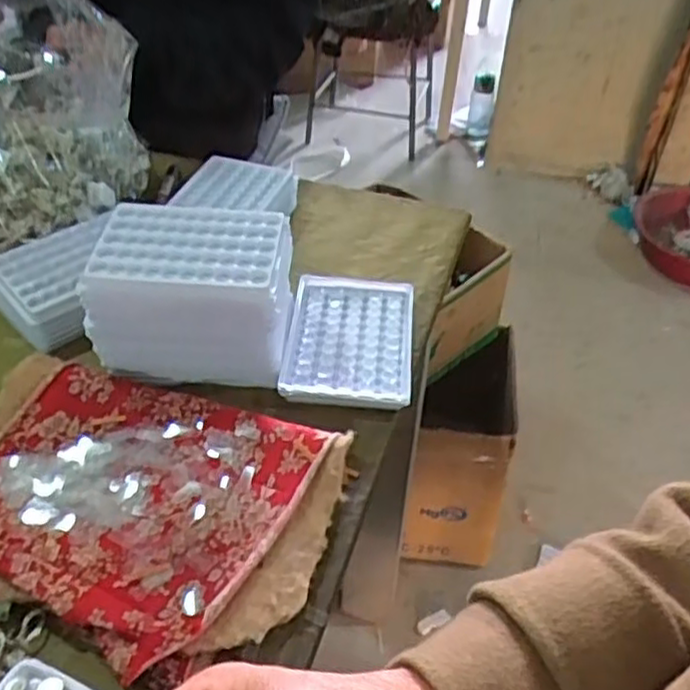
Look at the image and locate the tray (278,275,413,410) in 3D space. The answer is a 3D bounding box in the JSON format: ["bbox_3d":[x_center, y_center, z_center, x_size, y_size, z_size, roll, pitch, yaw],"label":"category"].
[{"bbox_3d":[0.004,-0.007,0.549,0.094,0.014,0.127,5,43,2],"label":"tray"}]

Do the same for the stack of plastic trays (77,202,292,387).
[{"bbox_3d":[-0.107,-0.032,0.512,0.132,0.102,0.097,1,43,-2],"label":"stack of plastic trays"}]

